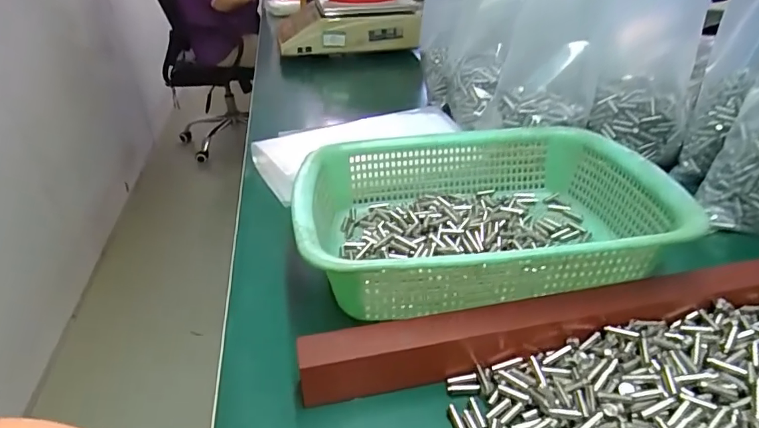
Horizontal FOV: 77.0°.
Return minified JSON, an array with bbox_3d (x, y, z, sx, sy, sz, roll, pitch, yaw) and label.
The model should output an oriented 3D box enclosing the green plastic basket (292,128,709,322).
[{"bbox_3d":[0.082,-0.003,0.423,0.293,0.080,0.224,-7,32,-4],"label":"green plastic basket"}]

